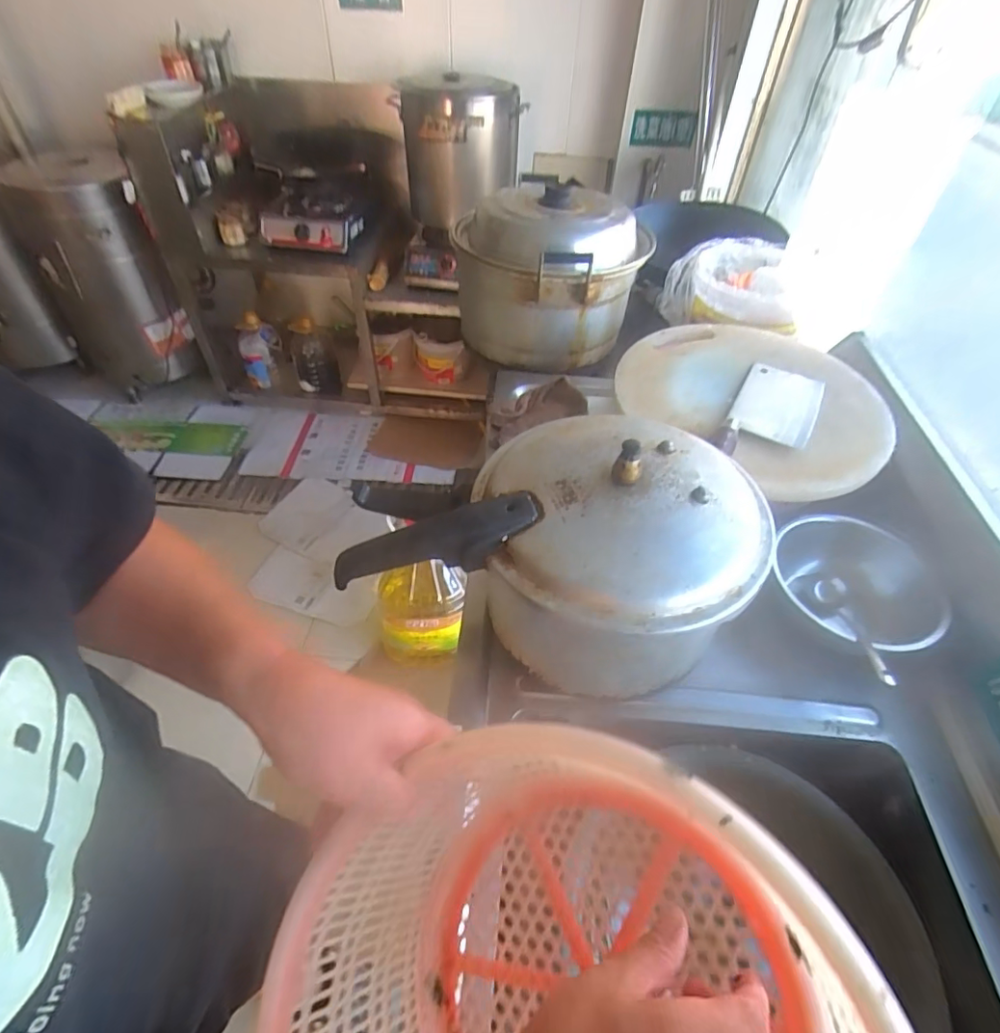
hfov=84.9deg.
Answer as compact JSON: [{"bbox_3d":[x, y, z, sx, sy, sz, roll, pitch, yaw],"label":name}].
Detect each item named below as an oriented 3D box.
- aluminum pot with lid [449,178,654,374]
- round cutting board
[{"bbox_3d":[0.095,-0.439,1.014,0.282,0.247,0.288,1,47,-1],"label":"aluminum pot with lid"},{"bbox_3d":[0.371,-0.176,0.781,0.340,0.029,0.351,1,47,-1],"label":"round cutting board"}]

